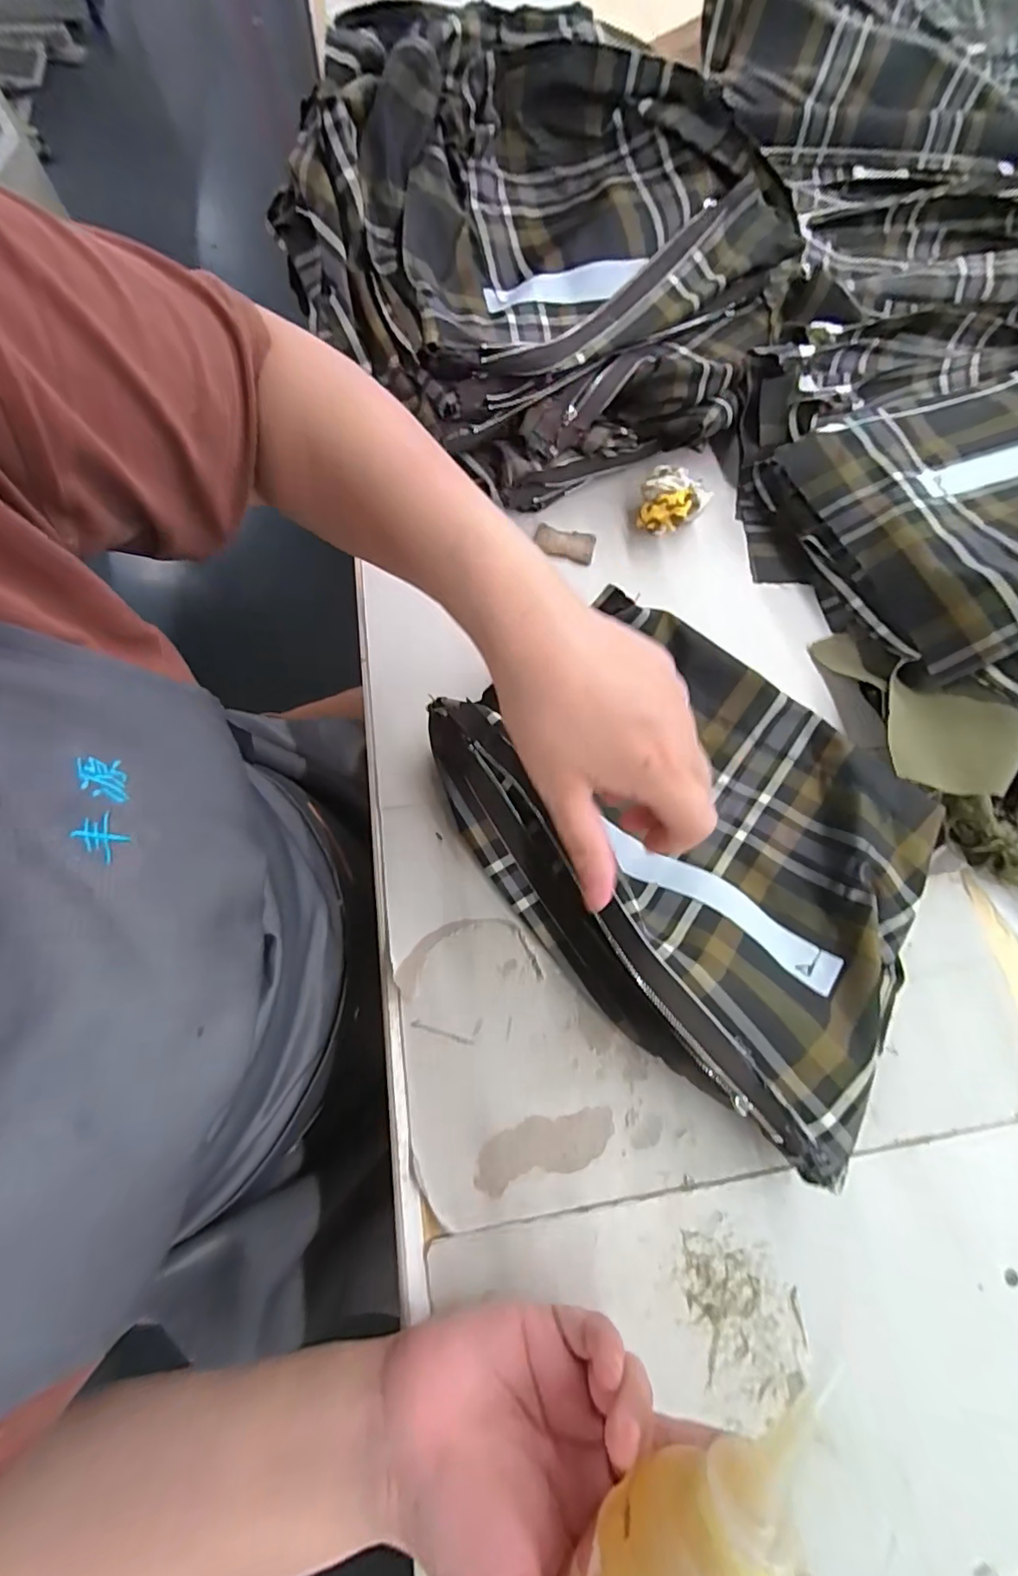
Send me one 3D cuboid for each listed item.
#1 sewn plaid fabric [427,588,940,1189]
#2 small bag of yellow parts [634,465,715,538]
[{"bbox_3d":[0.104,0.020,0.331,0.293,0.053,0.227,37,73,10],"label":"sewn plaid fabric"},{"bbox_3d":[0.129,-0.225,0.438,0.050,0.032,0.048,18,70,5],"label":"small bag of yellow parts"}]

